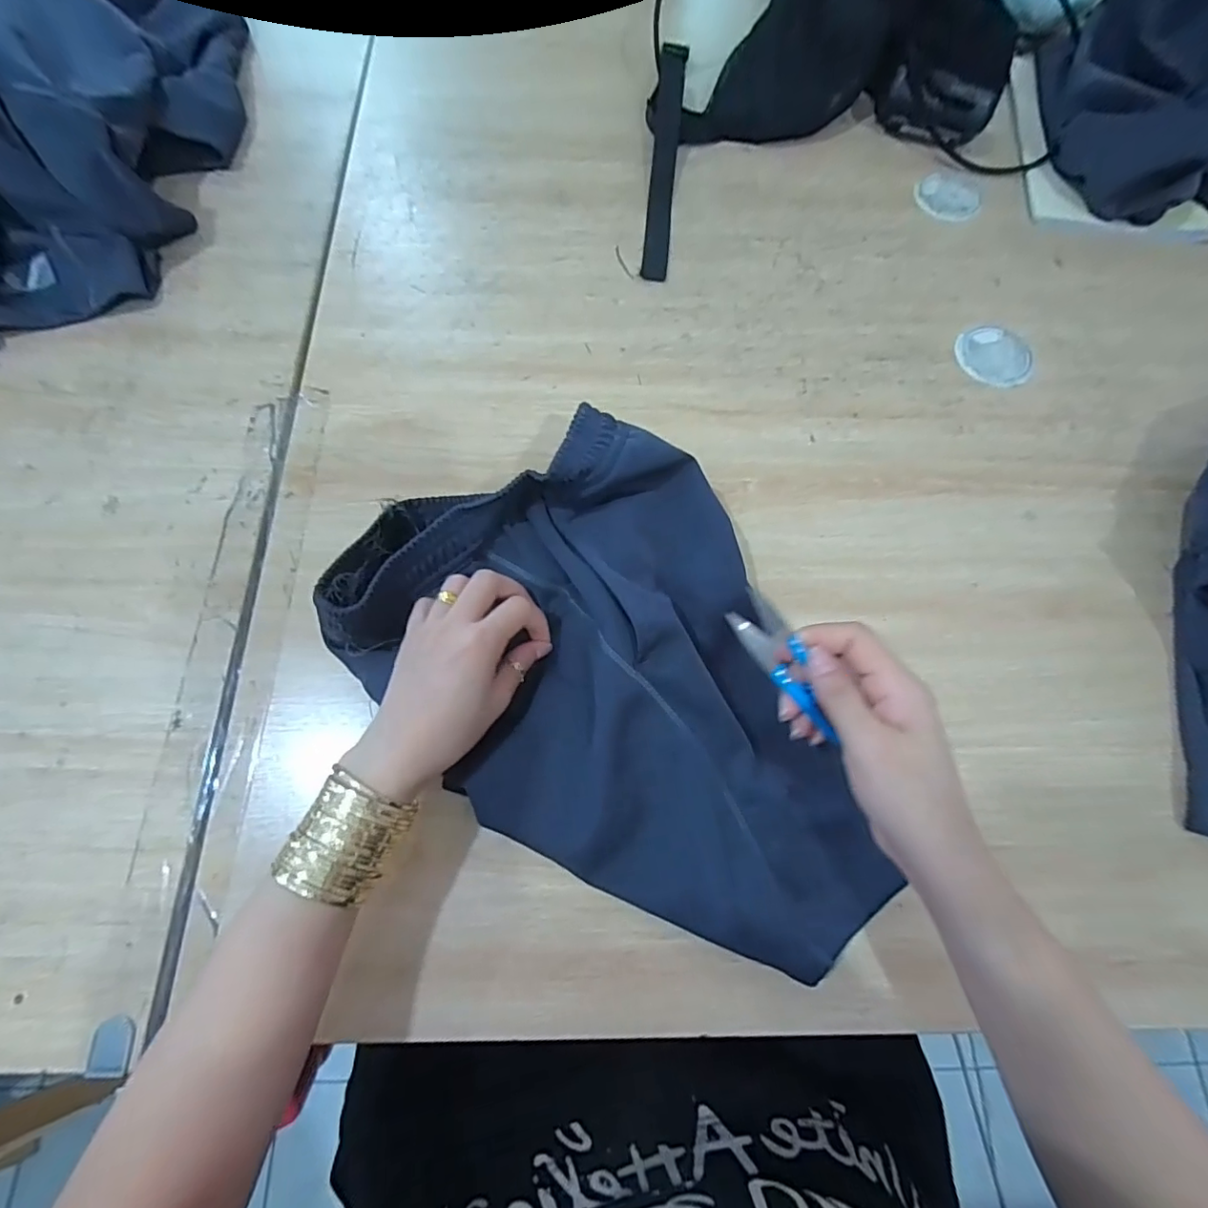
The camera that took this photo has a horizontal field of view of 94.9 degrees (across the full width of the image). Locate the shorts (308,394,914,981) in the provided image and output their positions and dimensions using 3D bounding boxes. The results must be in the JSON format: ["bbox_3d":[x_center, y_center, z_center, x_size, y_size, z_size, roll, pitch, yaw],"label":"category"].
[{"bbox_3d":[0.017,0.048,0.347,0.246,0.058,0.369,-39,76,-13],"label":"shorts"}]

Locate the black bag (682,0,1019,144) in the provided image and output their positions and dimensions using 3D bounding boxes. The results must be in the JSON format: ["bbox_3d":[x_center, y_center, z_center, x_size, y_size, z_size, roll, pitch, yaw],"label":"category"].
[{"bbox_3d":[0.264,-0.566,0.568,0.335,0.072,0.193,4,71,0],"label":"black bag"}]

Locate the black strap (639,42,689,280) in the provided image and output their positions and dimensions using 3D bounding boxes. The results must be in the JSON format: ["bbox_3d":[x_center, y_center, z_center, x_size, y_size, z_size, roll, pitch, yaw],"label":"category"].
[{"bbox_3d":[0.062,-0.458,0.550,0.028,0.033,0.325,6,71,0],"label":"black strap"}]

